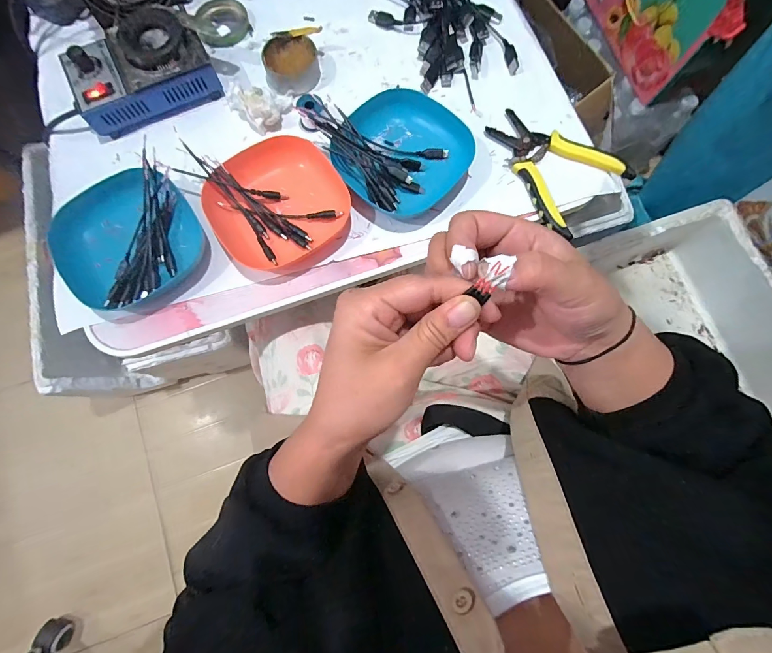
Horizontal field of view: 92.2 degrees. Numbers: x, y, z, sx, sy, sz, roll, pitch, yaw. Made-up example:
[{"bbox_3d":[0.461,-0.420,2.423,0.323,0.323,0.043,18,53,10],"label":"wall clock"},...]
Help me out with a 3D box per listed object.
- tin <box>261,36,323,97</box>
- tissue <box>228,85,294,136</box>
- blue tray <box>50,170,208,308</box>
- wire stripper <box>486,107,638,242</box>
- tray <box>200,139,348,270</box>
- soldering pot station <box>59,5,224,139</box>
[{"bbox_3d":[-0.114,-0.314,0.450,0.064,0.029,0.058,-8,78,-2],"label":"tin"},{"bbox_3d":[-0.149,-0.255,0.433,0.073,0.027,0.048,-5,78,-2],"label":"tissue"},{"bbox_3d":[-0.265,-0.089,0.388,0.132,0.041,0.127,-23,79,-5],"label":"blue tray"},{"bbox_3d":[0.181,-0.184,0.425,0.155,0.016,0.115,42,81,8],"label":"wire stripper"},{"bbox_3d":[-0.115,-0.132,0.400,0.136,0.028,0.131,-36,81,-8],"label":"tray"},{"bbox_3d":[-0.279,-0.291,0.424,0.150,0.058,0.091,-25,79,-6],"label":"soldering pot station"}]

